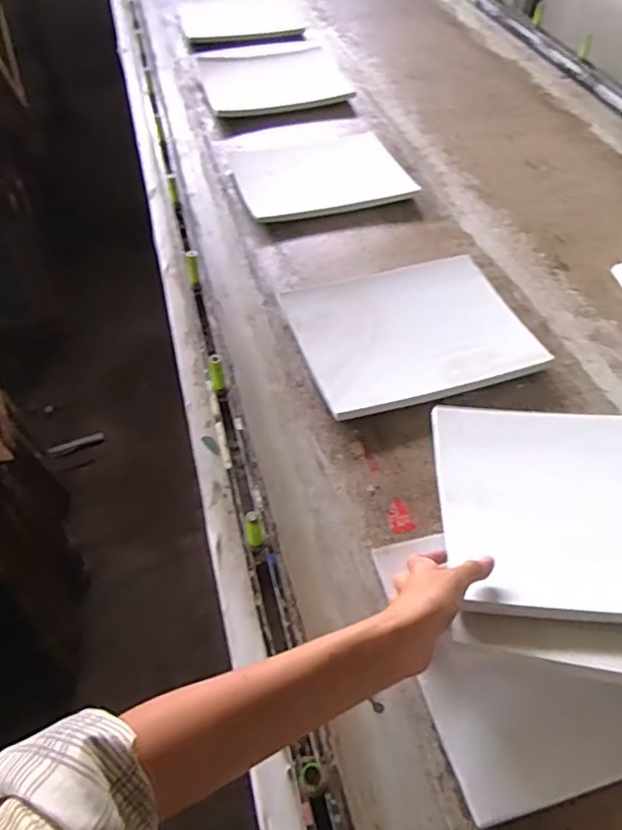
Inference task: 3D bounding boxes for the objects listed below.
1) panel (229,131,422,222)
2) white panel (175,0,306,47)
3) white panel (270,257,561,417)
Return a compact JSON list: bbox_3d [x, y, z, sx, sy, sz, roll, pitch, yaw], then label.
[{"bbox_3d":[0.009,-0.403,0.947,0.261,0.015,0.236,-14,53,-8],"label":"panel"},{"bbox_3d":[-0.189,-1.015,1.444,0.277,0.019,0.404,-14,53,-8],"label":"white panel"},{"bbox_3d":[0.116,-0.102,0.710,0.258,0.027,0.217,-15,53,-9],"label":"white panel"}]

